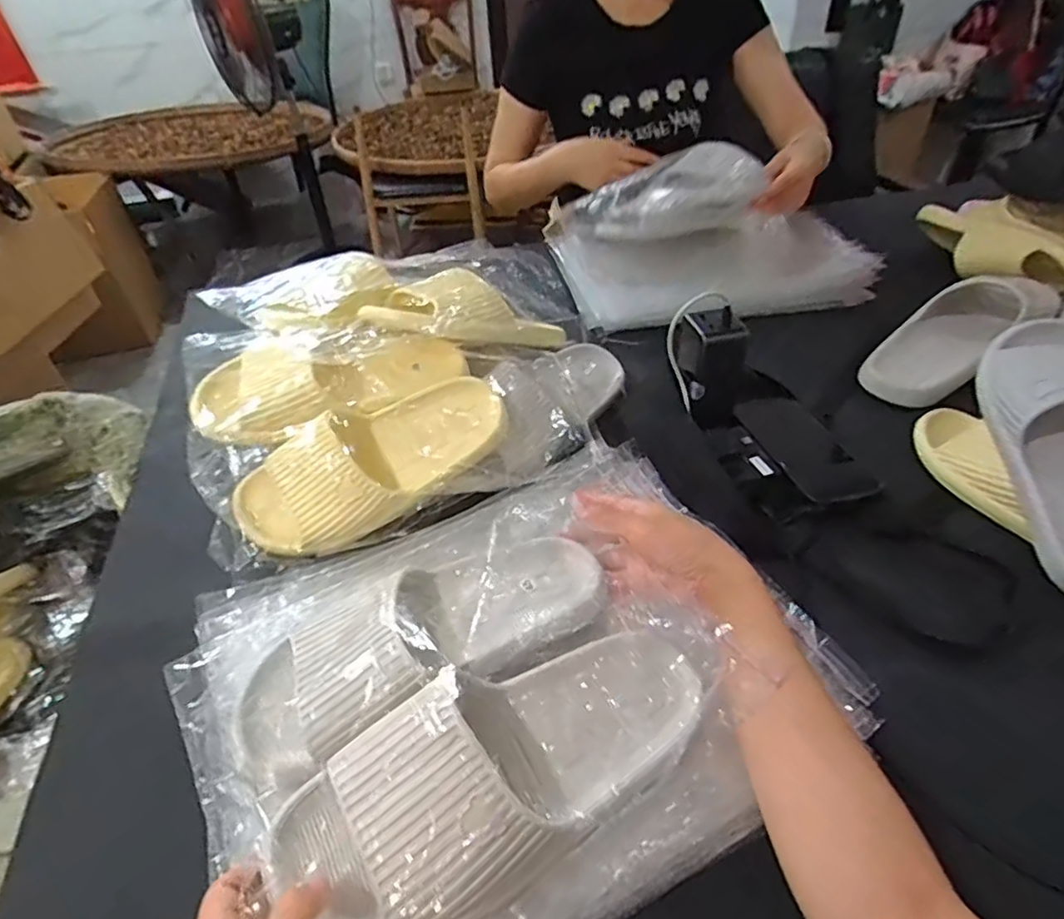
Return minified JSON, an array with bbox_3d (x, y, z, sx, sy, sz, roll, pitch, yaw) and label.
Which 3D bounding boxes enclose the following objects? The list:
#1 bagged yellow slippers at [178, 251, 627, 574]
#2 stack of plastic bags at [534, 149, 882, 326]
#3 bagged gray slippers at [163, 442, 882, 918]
[{"bbox_3d":[-0.113,-0.090,0.612,0.436,0.137,0.287,-24,46,-21],"label":"bagged yellow slippers"},{"bbox_3d":[0.254,-0.325,0.866,0.399,0.182,0.256,-13,43,-10],"label":"stack of plastic bags"},{"bbox_3d":[-0.027,0.129,0.425,0.395,0.080,0.322,-23,46,-19],"label":"bagged gray slippers"}]

